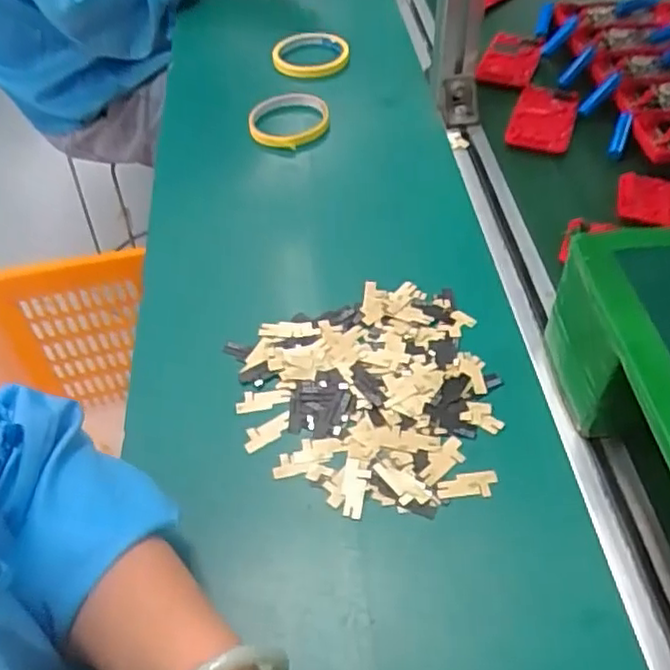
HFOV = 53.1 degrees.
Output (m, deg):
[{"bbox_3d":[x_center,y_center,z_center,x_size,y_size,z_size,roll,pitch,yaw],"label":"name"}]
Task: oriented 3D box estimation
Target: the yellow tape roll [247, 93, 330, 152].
[{"bbox_3d":[-0.050,-0.231,0.718,0.085,0.019,0.083,-2,49,-1],"label":"yellow tape roll"}]

